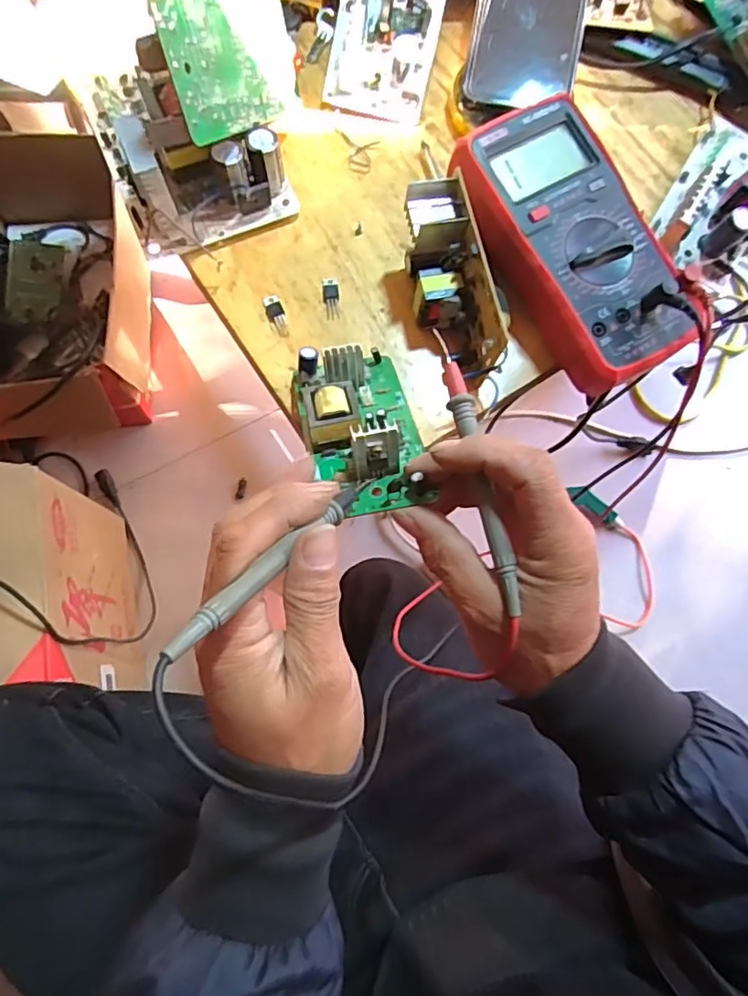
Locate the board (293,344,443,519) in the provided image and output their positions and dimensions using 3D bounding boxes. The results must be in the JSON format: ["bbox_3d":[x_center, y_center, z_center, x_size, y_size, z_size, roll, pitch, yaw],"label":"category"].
[{"bbox_3d":[-0.010,-0.048,0.332,0.065,0.035,0.124,-7,51,-7],"label":"board"}]

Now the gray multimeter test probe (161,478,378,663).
[{"bbox_3d":[-0.035,0.021,0.254,0.011,0.014,0.146,39,40,8],"label":"gray multimeter test probe"}]

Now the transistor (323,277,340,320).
[{"bbox_3d":[-0.029,-0.135,0.397,0.011,0.004,0.031,-5,76,-3],"label":"transistor"}]

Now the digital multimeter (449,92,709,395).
[{"bbox_3d":[0.126,-0.157,0.372,0.095,0.043,0.180,-28,78,-8],"label":"digital multimeter"}]

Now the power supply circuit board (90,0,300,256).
[{"bbox_3d":[-0.112,-0.241,0.364,0.116,0.109,0.115,-15,77,-5],"label":"power supply circuit board"}]

